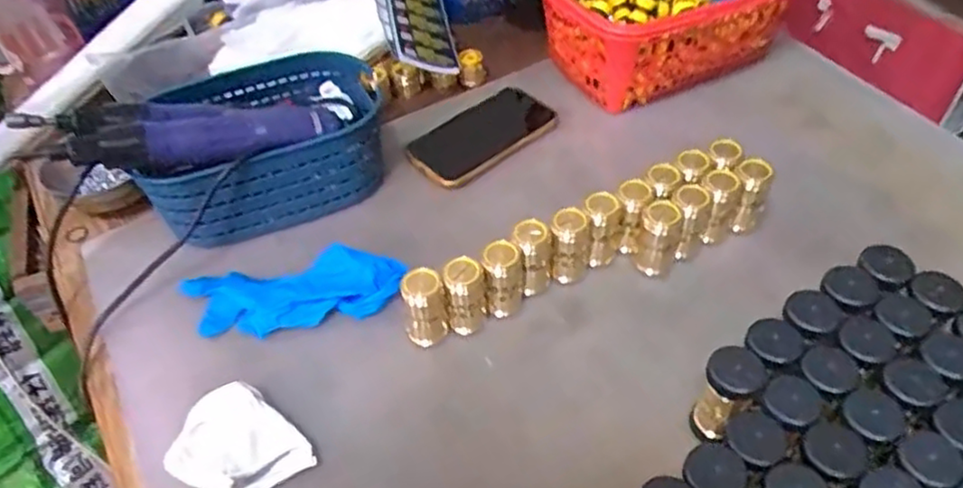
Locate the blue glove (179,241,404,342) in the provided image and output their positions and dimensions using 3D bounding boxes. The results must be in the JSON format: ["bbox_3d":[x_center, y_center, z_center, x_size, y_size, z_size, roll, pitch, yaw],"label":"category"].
[{"bbox_3d":[-0.157,0.042,0.589,0.179,0.023,0.064,-9,49,-3],"label":"blue glove"}]

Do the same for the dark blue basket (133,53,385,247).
[{"bbox_3d":[-0.194,-0.095,0.662,0.226,0.086,0.136,-23,51,-15],"label":"dark blue basket"}]

